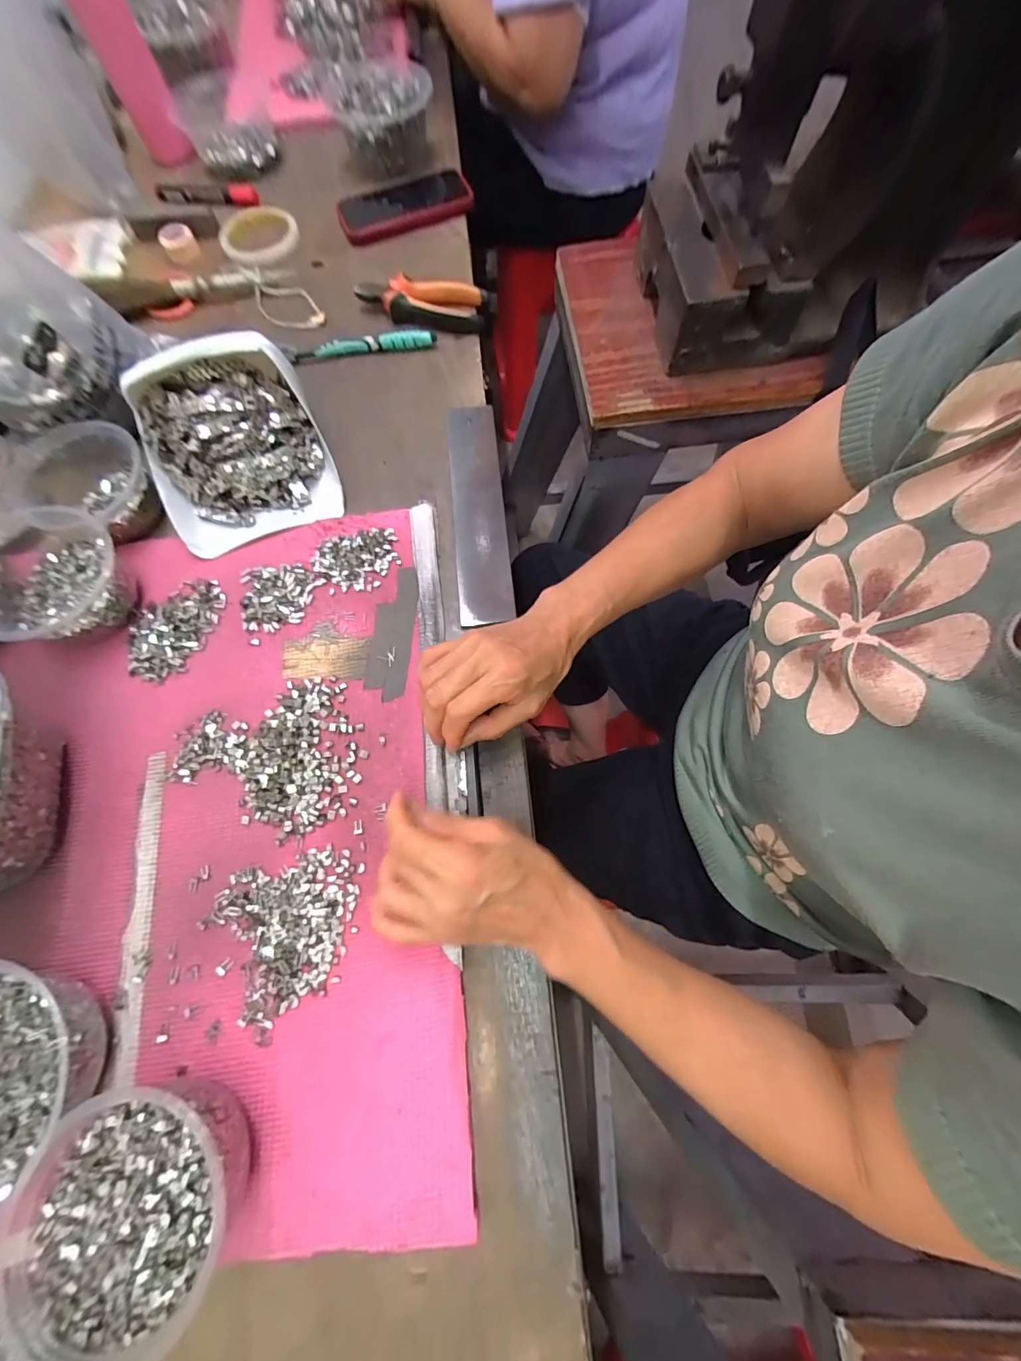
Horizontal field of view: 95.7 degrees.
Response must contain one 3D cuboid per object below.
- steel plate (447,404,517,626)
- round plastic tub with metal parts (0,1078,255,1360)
[{"bbox_3d":[-0.031,-0.169,0.444,0.049,0.005,0.244,-5,72,-1],"label":"steel plate"},{"bbox_3d":[-0.214,0.301,0.261,0.116,0.056,0.132,31,76,13],"label":"round plastic tub with metal parts"}]

